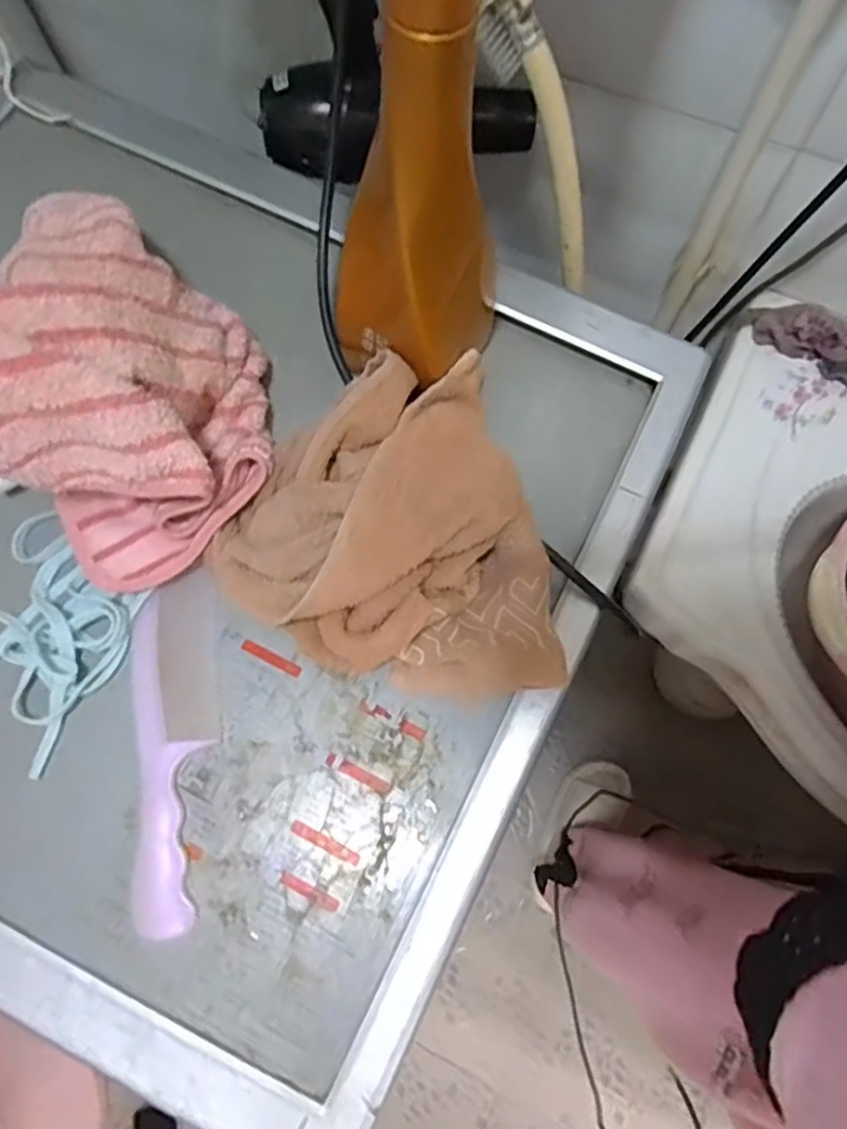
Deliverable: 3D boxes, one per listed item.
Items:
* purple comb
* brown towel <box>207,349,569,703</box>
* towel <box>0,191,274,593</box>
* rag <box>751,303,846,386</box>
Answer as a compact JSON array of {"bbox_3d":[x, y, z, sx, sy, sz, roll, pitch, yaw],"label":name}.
[{"bbox_3d":[-0.145,0.102,0.392,0.049,0.010,0.200,-6,72,-1],"label":"purple comb"},{"bbox_3d":[-0.023,-0.027,0.406,0.193,0.065,0.207,-6,72,-1],"label":"brown towel"},{"bbox_3d":[-0.172,-0.122,0.391,0.140,0.125,0.235,-9,72,-2],"label":"towel"},{"bbox_3d":[0.383,-0.207,0.636,0.136,0.031,0.067,14,73,5],"label":"rag"}]

